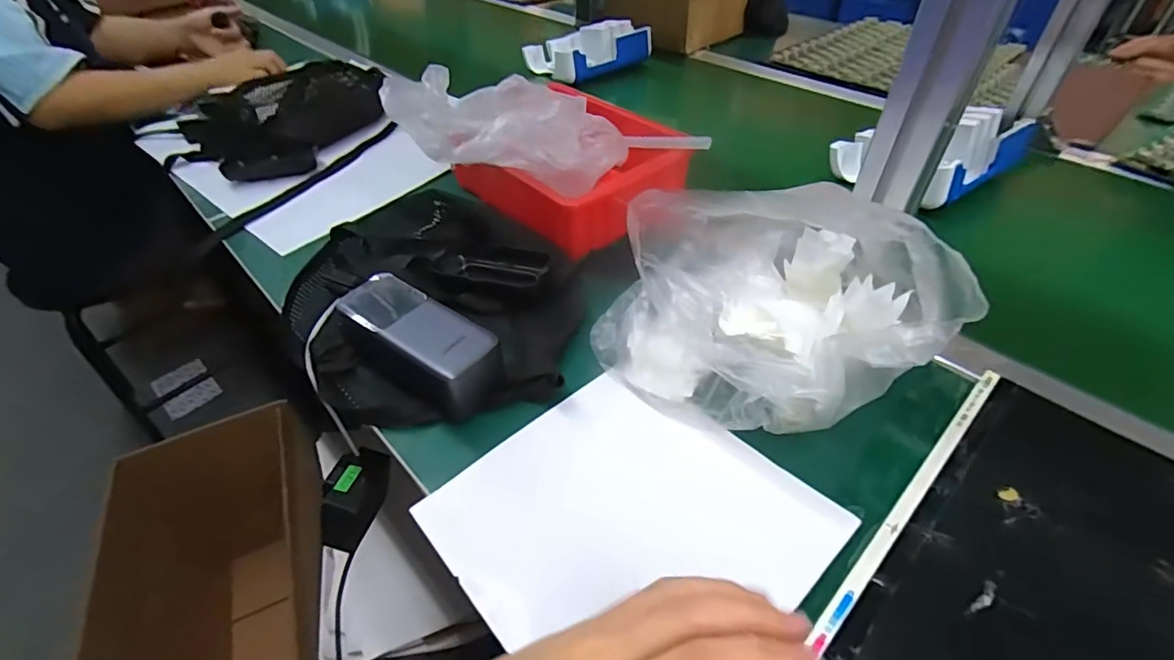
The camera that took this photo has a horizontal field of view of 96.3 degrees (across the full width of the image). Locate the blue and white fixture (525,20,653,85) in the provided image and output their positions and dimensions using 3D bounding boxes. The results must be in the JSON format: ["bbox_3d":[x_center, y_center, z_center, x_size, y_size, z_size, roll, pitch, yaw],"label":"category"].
[{"bbox_3d":[0.002,-0.469,0.887,0.173,0.057,0.144,-36,54,-29],"label":"blue and white fixture"}]

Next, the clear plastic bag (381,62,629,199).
[{"bbox_3d":[-0.061,-0.178,0.464,0.214,0.061,0.090,5,41,-21],"label":"clear plastic bag"}]

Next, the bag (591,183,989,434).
[{"bbox_3d":[0.133,-0.011,0.357,0.160,0.134,0.178,-32,52,-27],"label":"bag"}]

